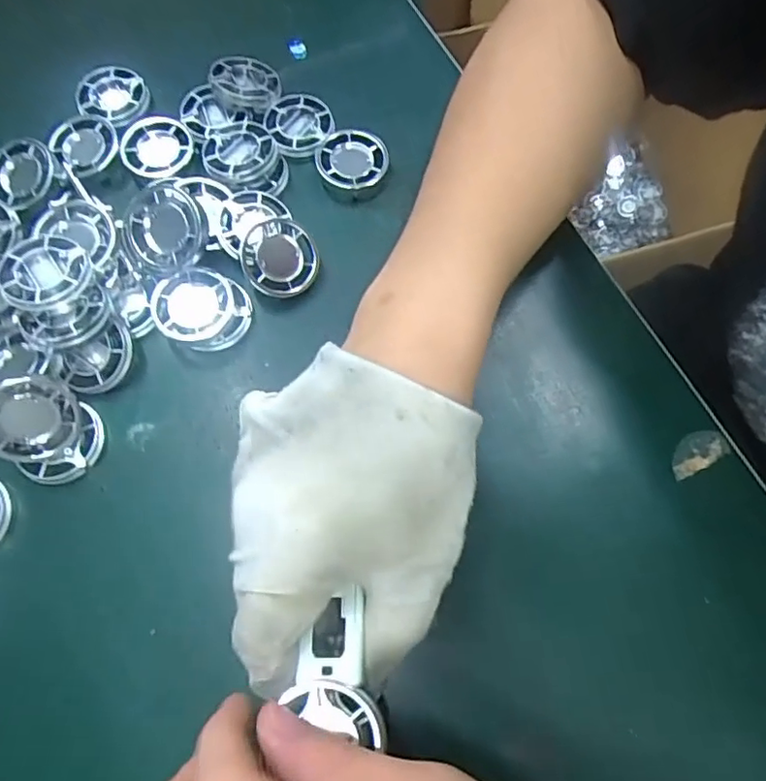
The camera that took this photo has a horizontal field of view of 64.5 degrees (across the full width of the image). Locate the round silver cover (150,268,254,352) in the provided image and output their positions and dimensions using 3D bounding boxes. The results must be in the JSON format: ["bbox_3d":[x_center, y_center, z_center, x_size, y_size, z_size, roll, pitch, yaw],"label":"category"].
[{"bbox_3d":[-0.087,-0.038,0.296,0.043,0.019,0.036,-4,71,0],"label":"round silver cover"}]

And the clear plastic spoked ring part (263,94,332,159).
[{"bbox_3d":[-0.047,-0.148,0.340,0.036,0.010,0.040,-10,71,-2],"label":"clear plastic spoked ring part"}]

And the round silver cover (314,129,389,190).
[{"bbox_3d":[-0.017,-0.124,0.331,0.037,0.013,0.034,0,71,1],"label":"round silver cover"}]

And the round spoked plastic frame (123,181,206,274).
[{"bbox_3d":[-0.103,-0.076,0.285,0.036,0.008,0.038,3,108,10],"label":"round spoked plastic frame"}]

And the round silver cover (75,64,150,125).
[{"bbox_3d":[-0.152,-0.166,0.344,0.038,0.013,0.033,-33,74,-11],"label":"round silver cover"}]

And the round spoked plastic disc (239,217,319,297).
[{"bbox_3d":[-0.051,-0.066,0.302,0.036,0.008,0.038,0,87,-8],"label":"round spoked plastic disc"}]

